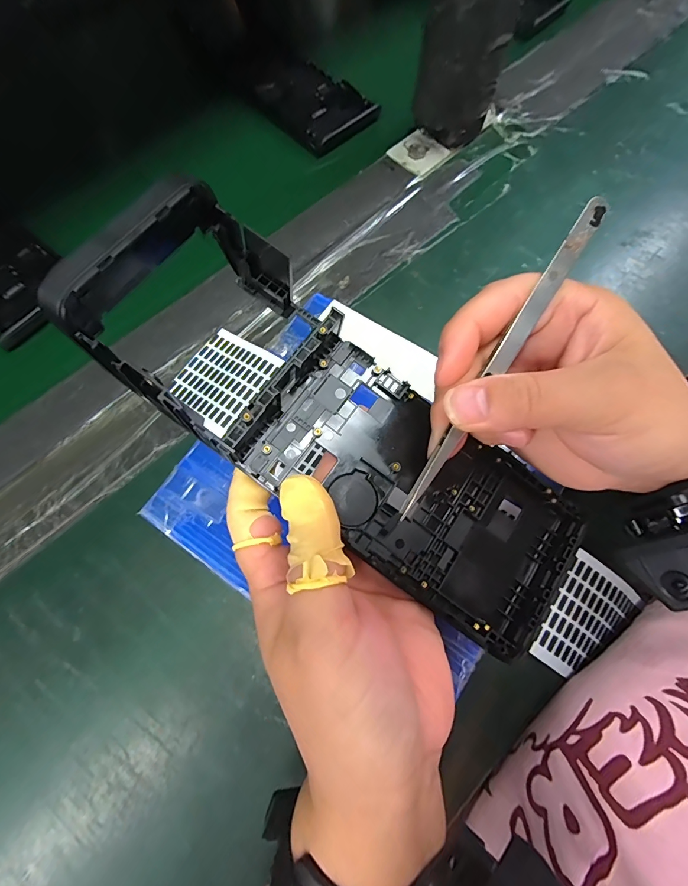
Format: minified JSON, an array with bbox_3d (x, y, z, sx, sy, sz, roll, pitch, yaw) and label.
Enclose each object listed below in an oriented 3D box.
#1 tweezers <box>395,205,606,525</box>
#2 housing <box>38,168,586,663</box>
[{"bbox_3d":[0.058,-0.028,0.147,0.008,0.007,0.130,31,99,9],"label":"tweezers"},{"bbox_3d":[0.002,-0.006,0.163,0.216,0.035,0.079,40,76,-8],"label":"housing"}]

